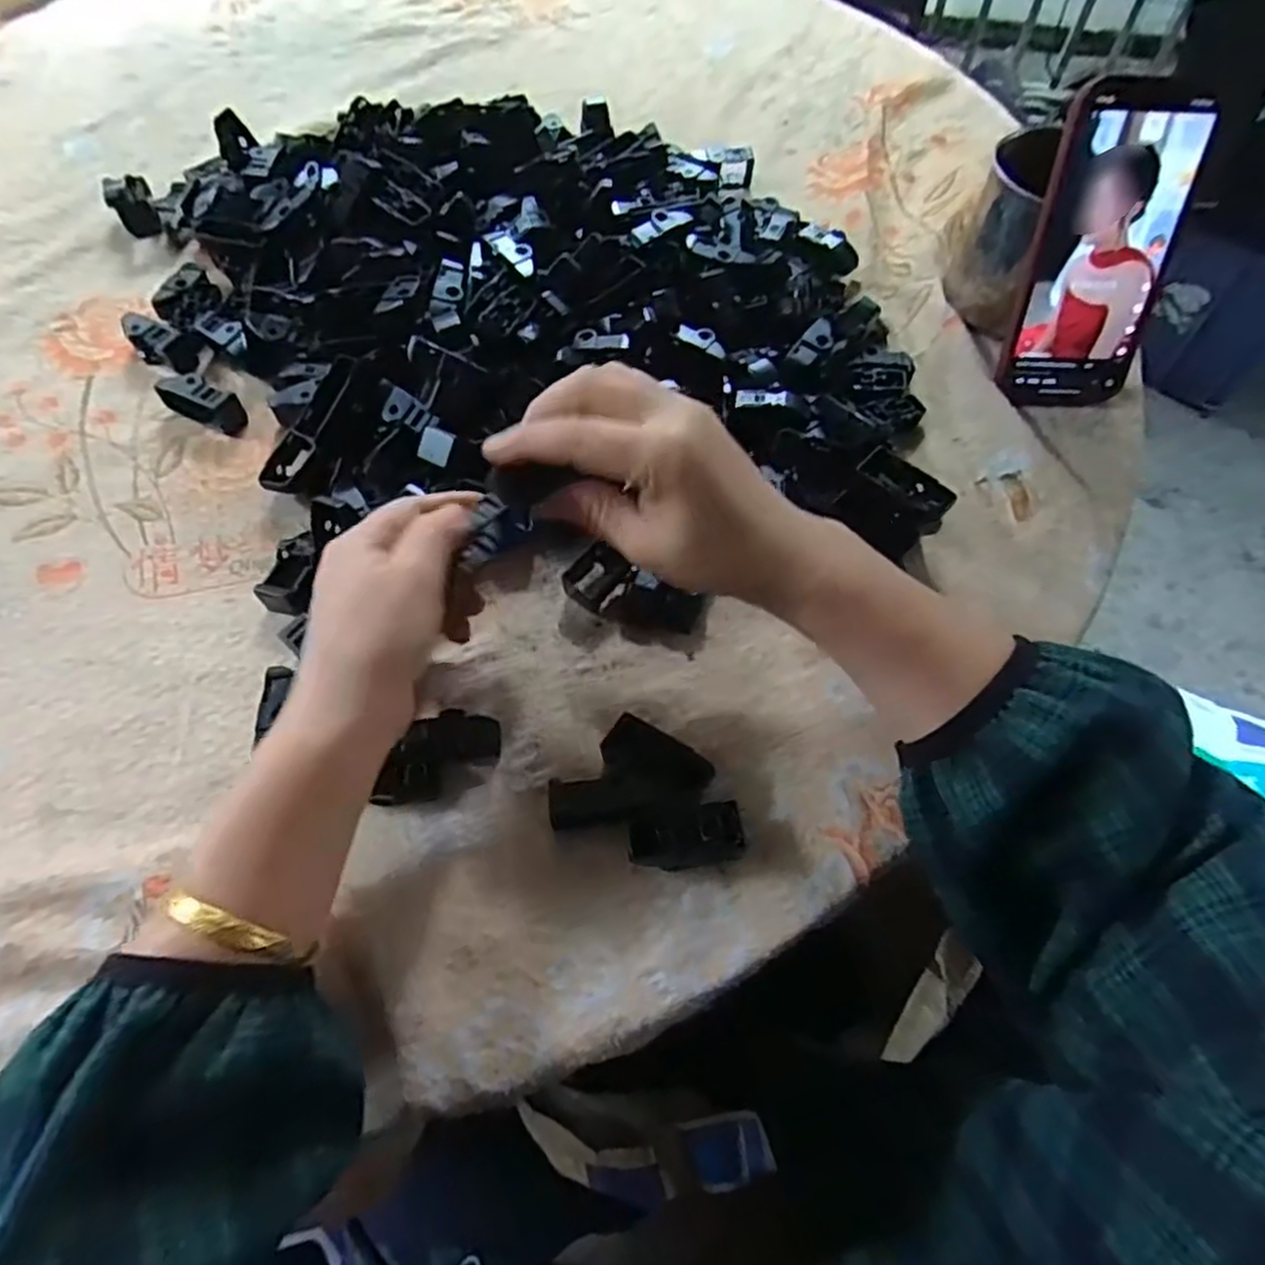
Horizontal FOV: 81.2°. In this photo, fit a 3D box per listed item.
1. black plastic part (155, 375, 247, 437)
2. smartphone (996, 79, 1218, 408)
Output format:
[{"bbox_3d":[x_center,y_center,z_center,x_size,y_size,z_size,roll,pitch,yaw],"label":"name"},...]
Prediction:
[{"bbox_3d":[-0.254,-0.136,0.435,0.051,0.025,0.017,24,63,13],"label":"black plastic part"},{"bbox_3d":[0.260,-0.208,0.410,0.074,0.154,0.017,0,31,1],"label":"smartphone"}]

